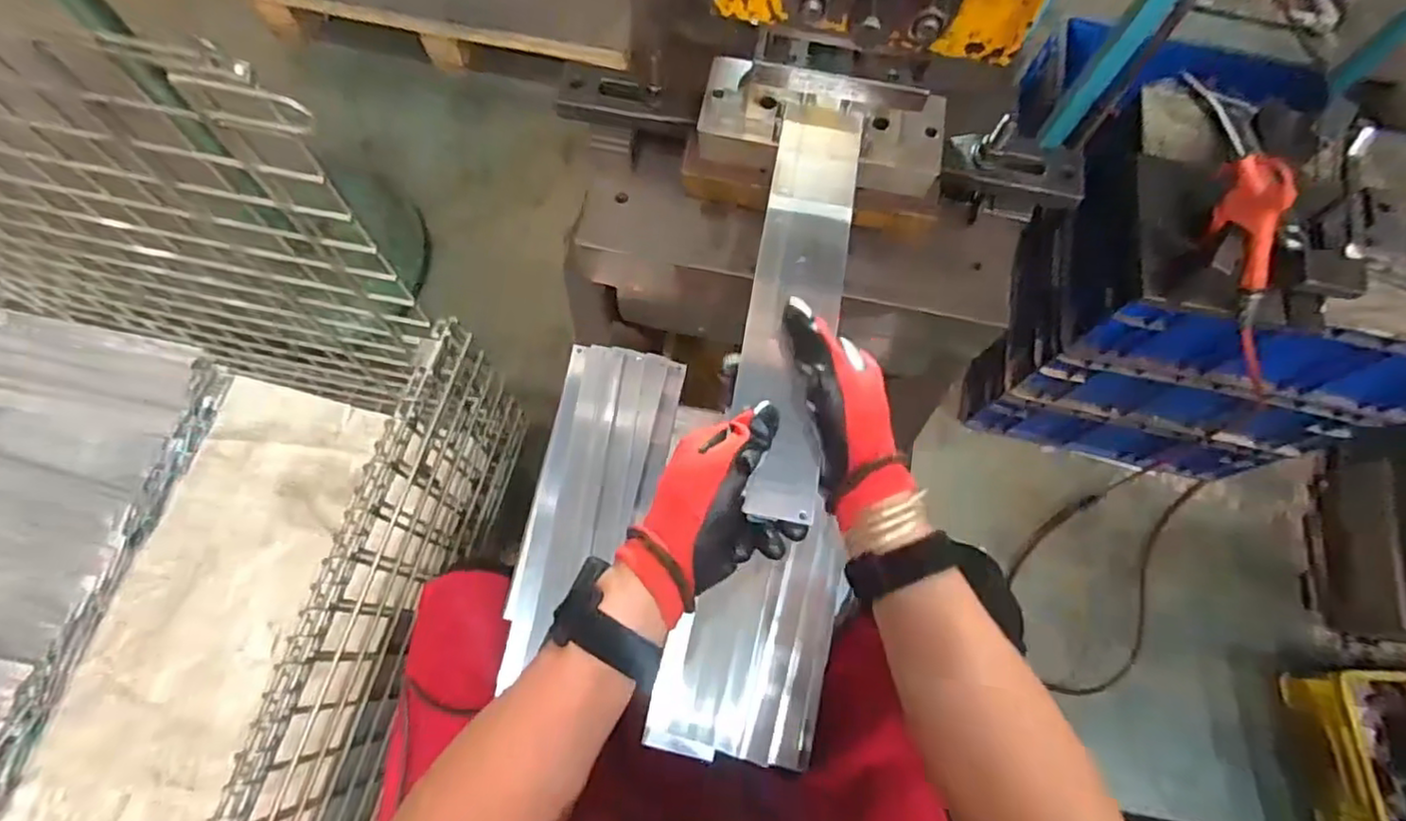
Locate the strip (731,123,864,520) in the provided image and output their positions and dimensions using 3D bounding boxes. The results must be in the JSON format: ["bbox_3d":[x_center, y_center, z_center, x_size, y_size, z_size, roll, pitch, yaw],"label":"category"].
[{"bbox_3d":[0.065,-0.077,0.464,0.062,0.011,0.303,10,71,3],"label":"strip"}]

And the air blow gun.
[{"bbox_3d":[0.552,-0.185,0.672,0.026,0.078,0.231,-27,108,-12],"label":"air blow gun"}]

